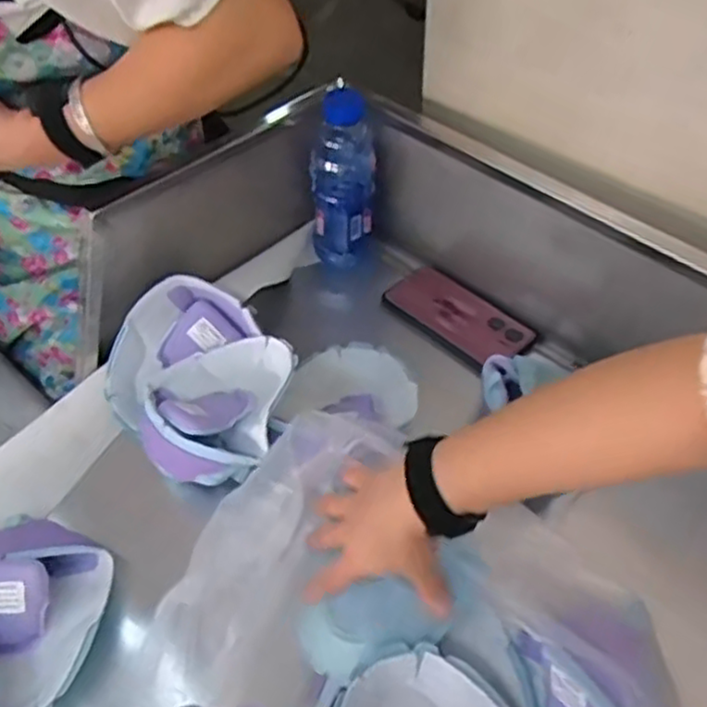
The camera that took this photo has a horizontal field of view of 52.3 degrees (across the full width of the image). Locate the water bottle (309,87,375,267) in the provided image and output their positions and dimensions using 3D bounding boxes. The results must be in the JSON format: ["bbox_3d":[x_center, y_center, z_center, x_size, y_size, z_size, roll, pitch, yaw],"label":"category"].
[{"bbox_3d":[-0.012,-0.183,0.797,0.067,0.205,0.059,0,48,0],"label":"water bottle"}]

